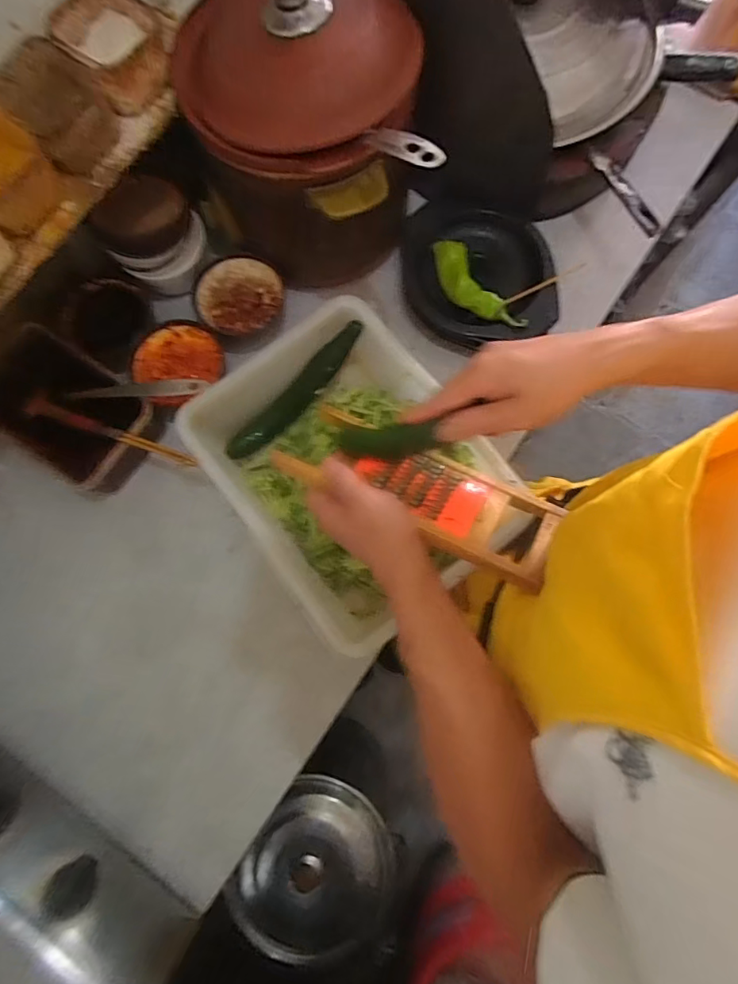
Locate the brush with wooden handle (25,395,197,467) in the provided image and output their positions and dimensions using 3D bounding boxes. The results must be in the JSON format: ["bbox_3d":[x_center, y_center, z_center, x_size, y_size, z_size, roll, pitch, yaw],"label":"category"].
[{"bbox_3d":[-0.276,-0.065,0.532,0.201,0.025,0.019,19,81,4],"label":"brush with wooden handle"}]

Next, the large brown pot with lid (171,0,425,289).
[{"bbox_3d":[-0.069,-0.383,0.524,0.203,0.256,0.196,0,80,0],"label":"large brown pot with lid"}]

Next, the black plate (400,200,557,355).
[{"bbox_3d":[0.139,-0.278,0.643,0.196,0.037,0.180,0,80,0],"label":"black plate"}]

